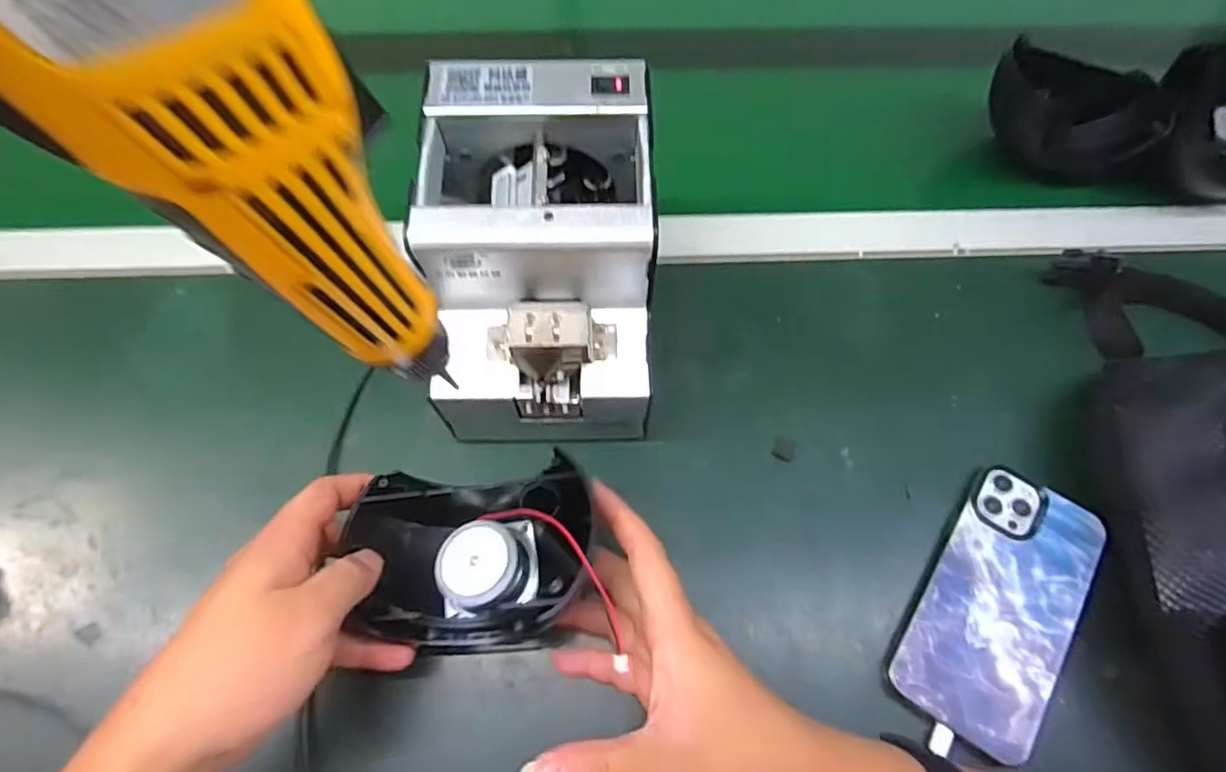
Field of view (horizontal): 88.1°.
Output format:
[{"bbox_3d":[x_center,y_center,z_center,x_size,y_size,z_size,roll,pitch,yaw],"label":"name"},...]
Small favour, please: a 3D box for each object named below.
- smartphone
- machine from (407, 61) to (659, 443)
[{"bbox_3d":[0.226,0.127,0.374,0.079,0.017,0.159,31,69,13],"label":"smartphone"},{"bbox_3d":[-0.040,-0.071,0.385,0.124,0.150,0.173,2,65,1],"label":"machine"}]

